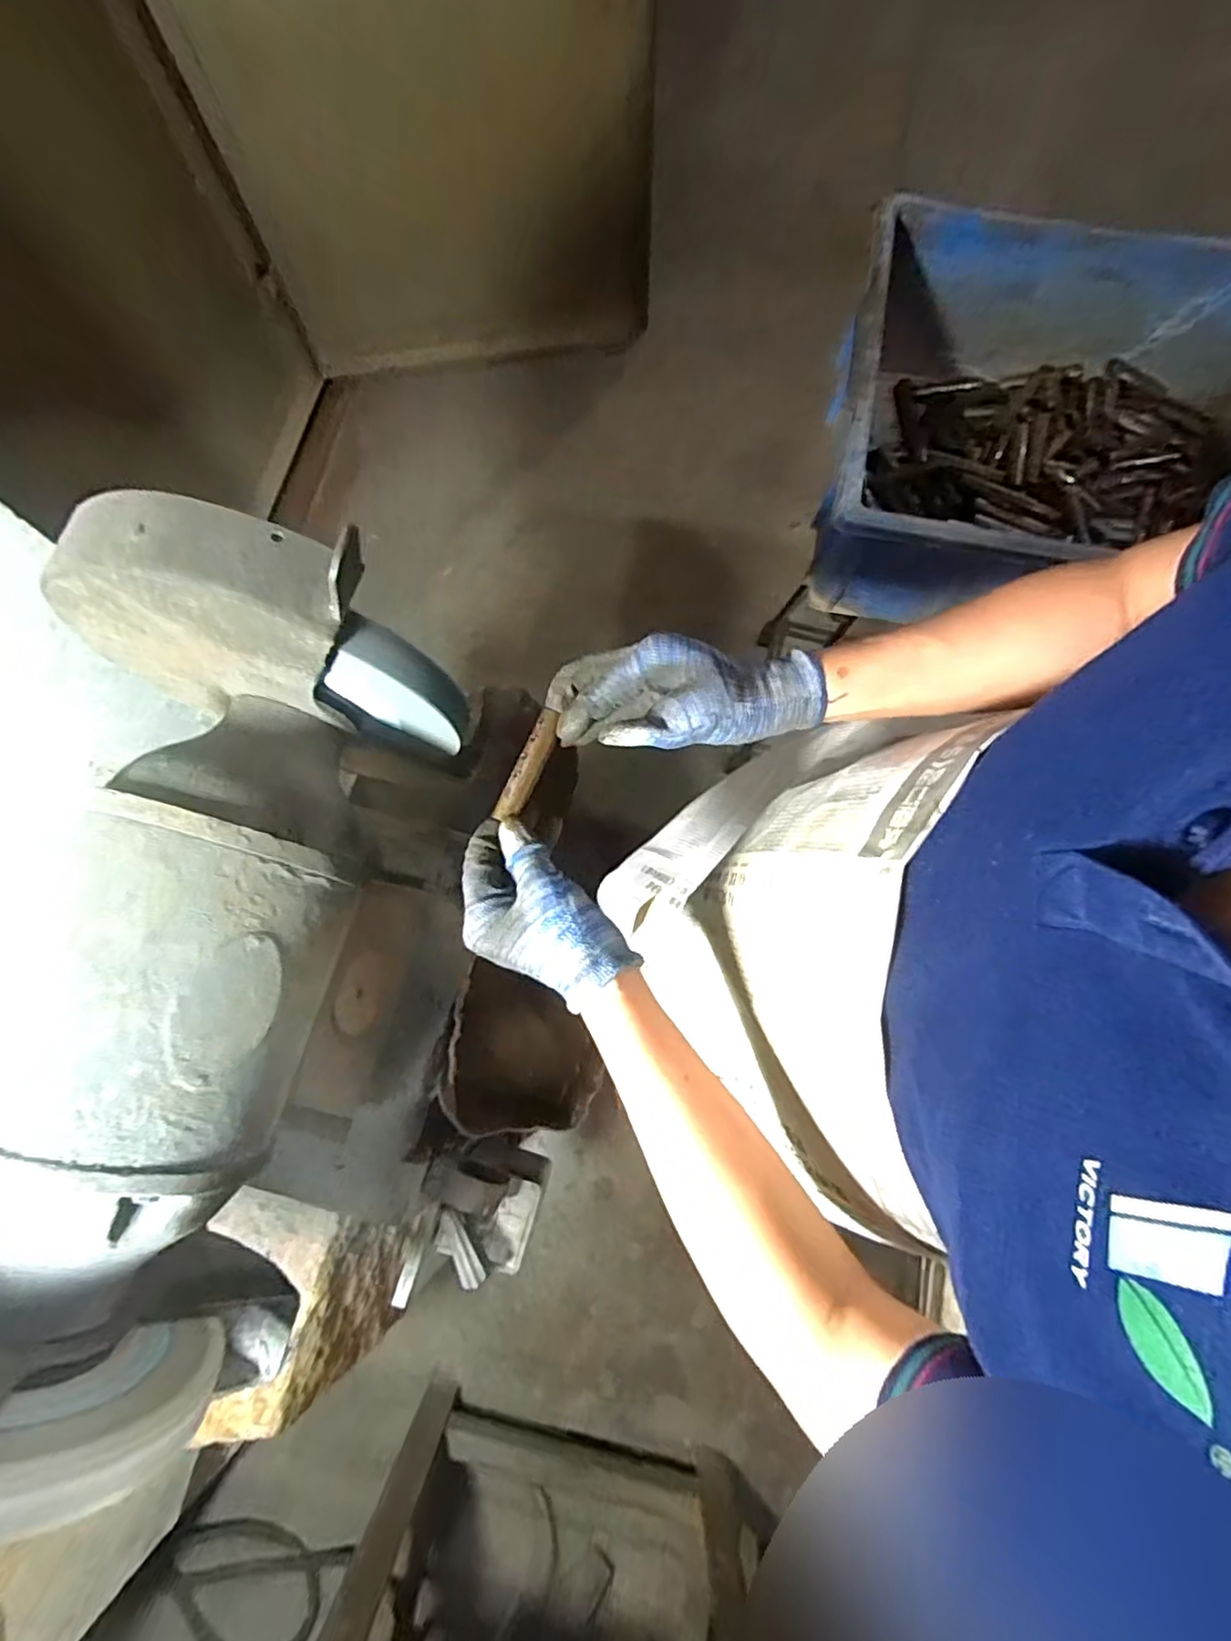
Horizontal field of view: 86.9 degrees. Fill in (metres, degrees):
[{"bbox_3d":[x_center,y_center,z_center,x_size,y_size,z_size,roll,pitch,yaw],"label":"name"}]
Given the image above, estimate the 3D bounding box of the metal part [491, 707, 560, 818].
[{"bbox_3d":[-0.054,-0.034,0.406,0.016,0.007,0.070,25,89,7],"label":"metal part"}]

